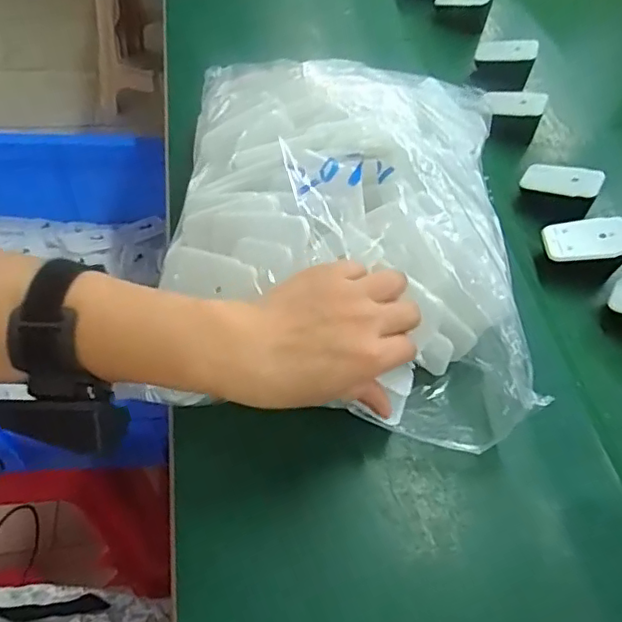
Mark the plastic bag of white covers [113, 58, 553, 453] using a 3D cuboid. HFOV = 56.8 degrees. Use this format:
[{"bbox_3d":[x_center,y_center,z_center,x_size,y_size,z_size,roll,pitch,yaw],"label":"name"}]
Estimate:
[{"bbox_3d":[0.028,-0.060,0.422,0.239,0.122,0.272,6,54,-1],"label":"plastic bag of white covers"}]

